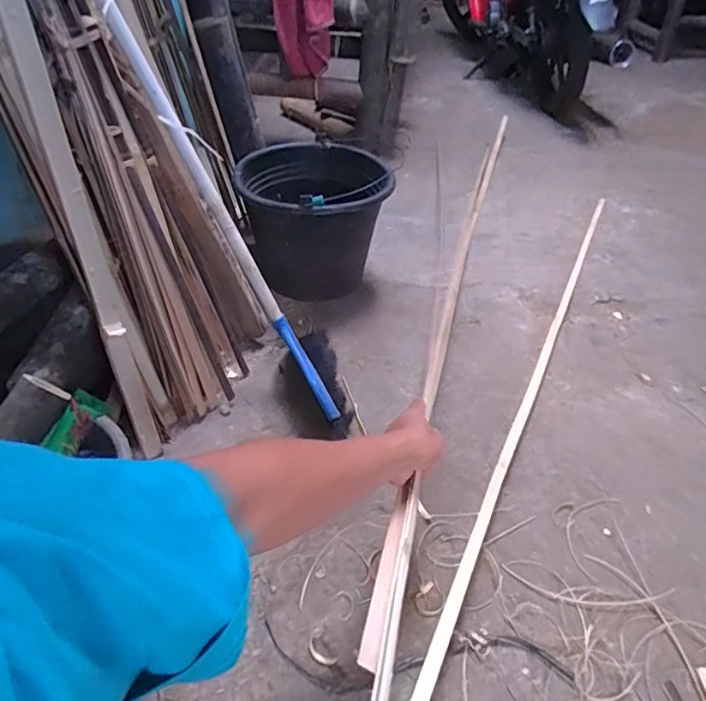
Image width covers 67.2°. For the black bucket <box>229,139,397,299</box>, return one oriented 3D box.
[{"bbox_3d":[-0.084,-0.281,1.195,0.310,0.275,0.305,1,43,-1],"label":"black bucket"}]

